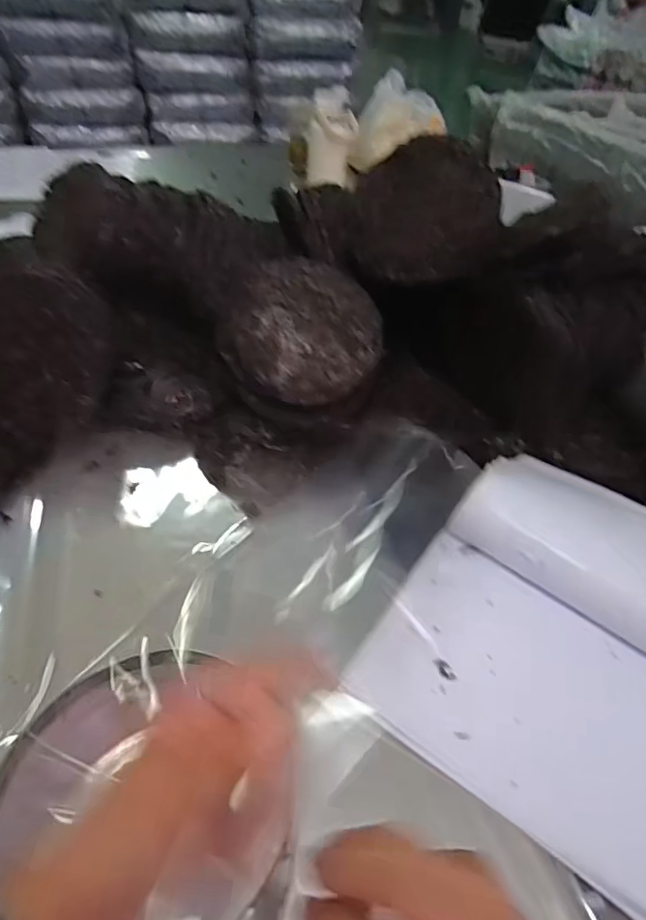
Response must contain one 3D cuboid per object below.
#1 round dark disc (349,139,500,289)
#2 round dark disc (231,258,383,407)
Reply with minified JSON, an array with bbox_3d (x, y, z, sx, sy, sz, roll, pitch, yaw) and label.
[{"bbox_3d":[0.131,-0.337,0.731,0.206,0.204,0.040,13,0,23],"label":"round dark disc"},{"bbox_3d":[-0.021,-0.175,0.728,0.190,0.028,0.205,1,78,-5],"label":"round dark disc"}]

